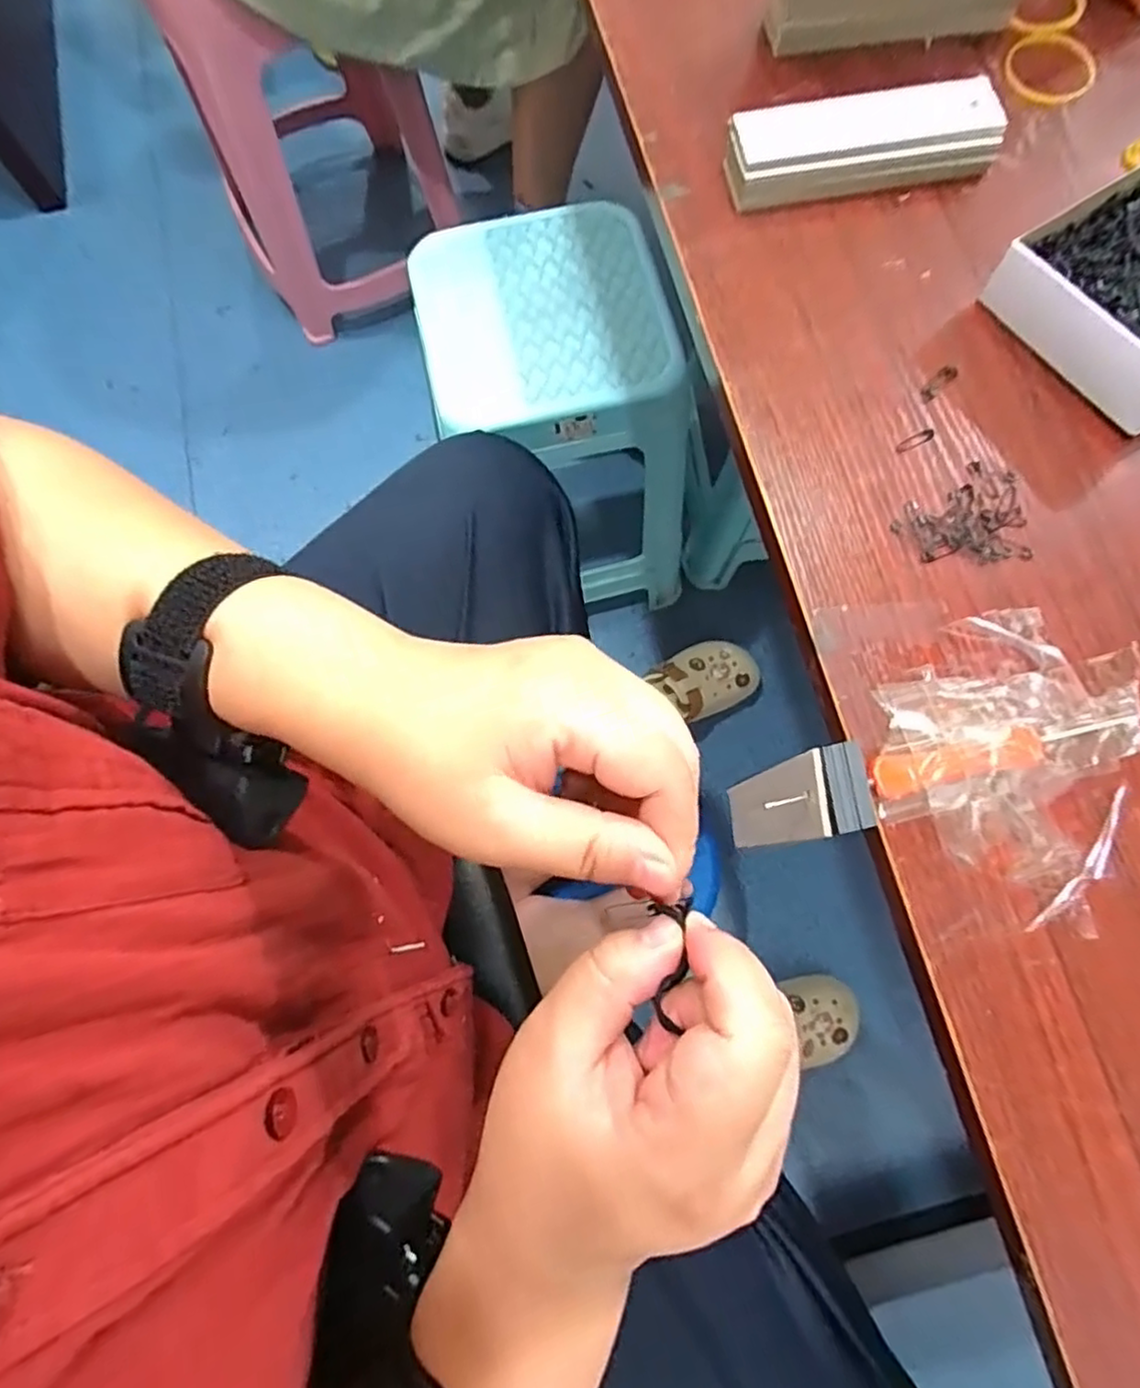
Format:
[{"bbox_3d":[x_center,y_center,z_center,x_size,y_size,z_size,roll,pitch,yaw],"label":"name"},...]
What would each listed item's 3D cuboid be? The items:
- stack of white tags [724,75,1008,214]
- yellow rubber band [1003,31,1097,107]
[{"bbox_3d":[0.140,-0.261,0.321,0.127,0.027,0.035,-10,74,-3],"label":"stack of white tags"},{"bbox_3d":[0.249,-0.324,0.346,0.045,0.008,0.041,0,74,0],"label":"yellow rubber band"}]

